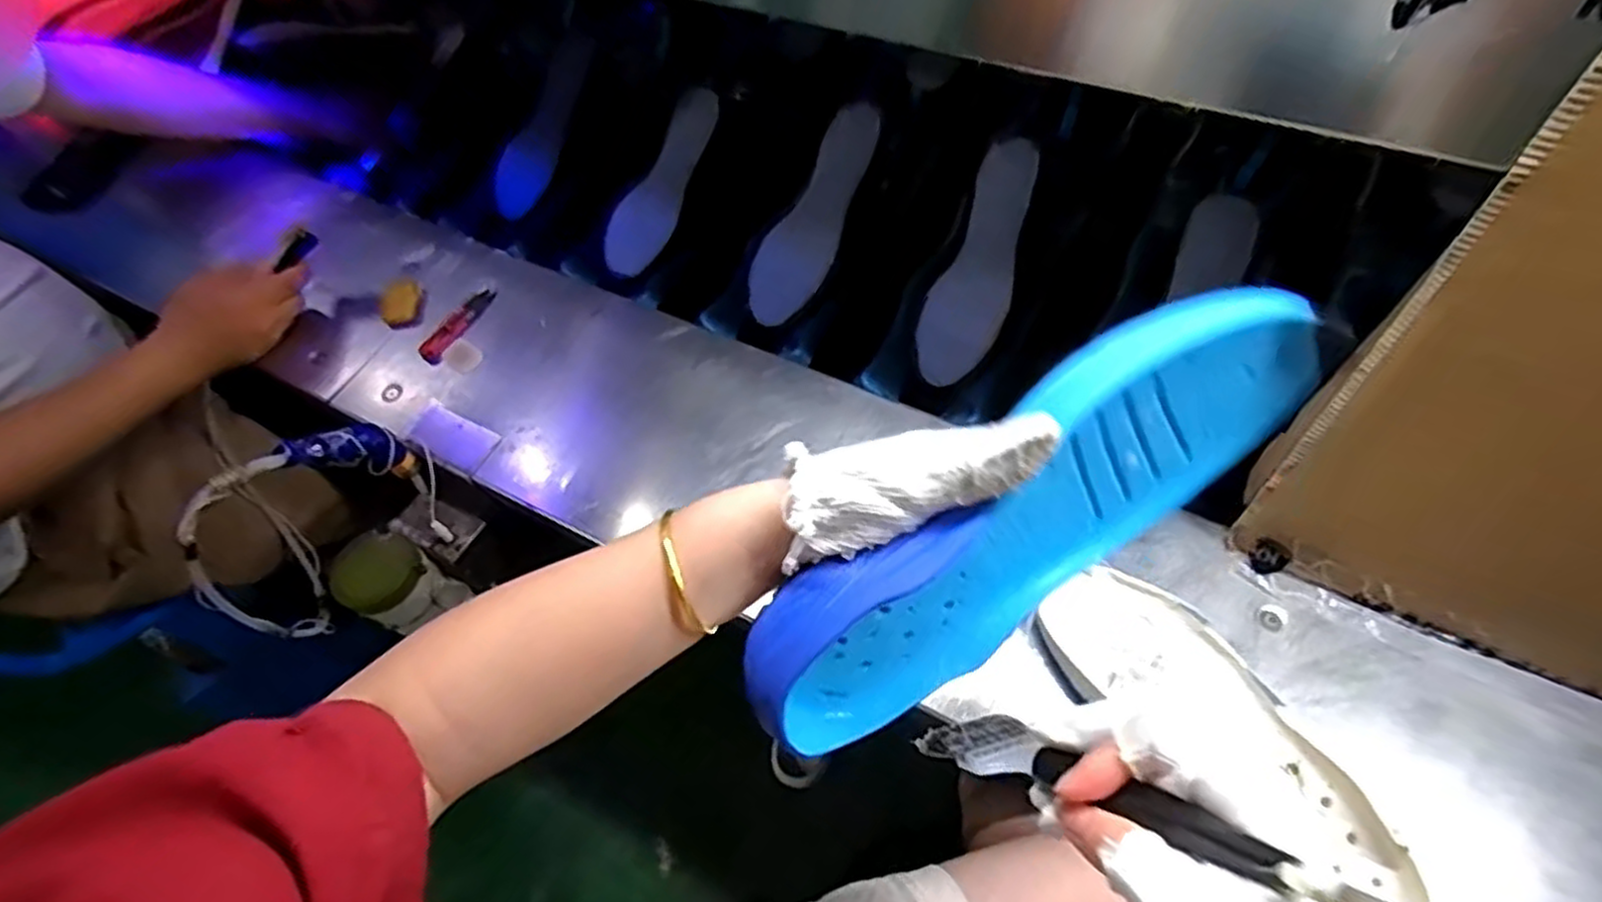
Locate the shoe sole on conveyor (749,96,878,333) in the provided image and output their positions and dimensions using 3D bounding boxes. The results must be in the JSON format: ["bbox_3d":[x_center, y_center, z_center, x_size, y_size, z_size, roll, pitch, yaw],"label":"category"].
[{"bbox_3d":[0.017,-0.254,0.802,0.073,0.011,0.255,24,84,13],"label":"shoe sole on conveyor"}]

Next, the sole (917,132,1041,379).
[{"bbox_3d":[0.182,-0.190,0.753,0.074,0.018,0.255,19,91,10],"label":"sole"}]

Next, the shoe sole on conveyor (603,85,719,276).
[{"bbox_3d":[-0.157,-0.311,0.859,0.064,0.021,0.238,24,83,12],"label":"shoe sole on conveyor"}]

